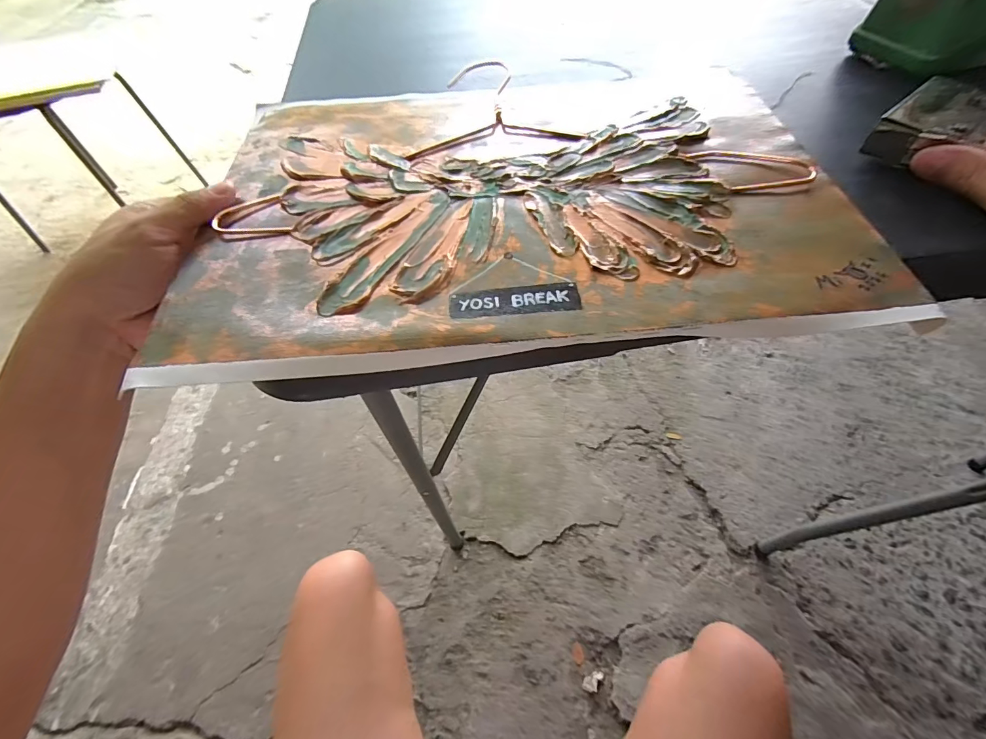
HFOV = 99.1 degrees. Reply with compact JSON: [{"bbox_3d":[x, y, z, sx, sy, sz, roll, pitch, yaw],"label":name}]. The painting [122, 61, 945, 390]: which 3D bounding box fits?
[{"bbox_3d":[0.007,-0.128,0.280,0.377,0.012,0.285,-3,56,1],"label":"painting"}]

